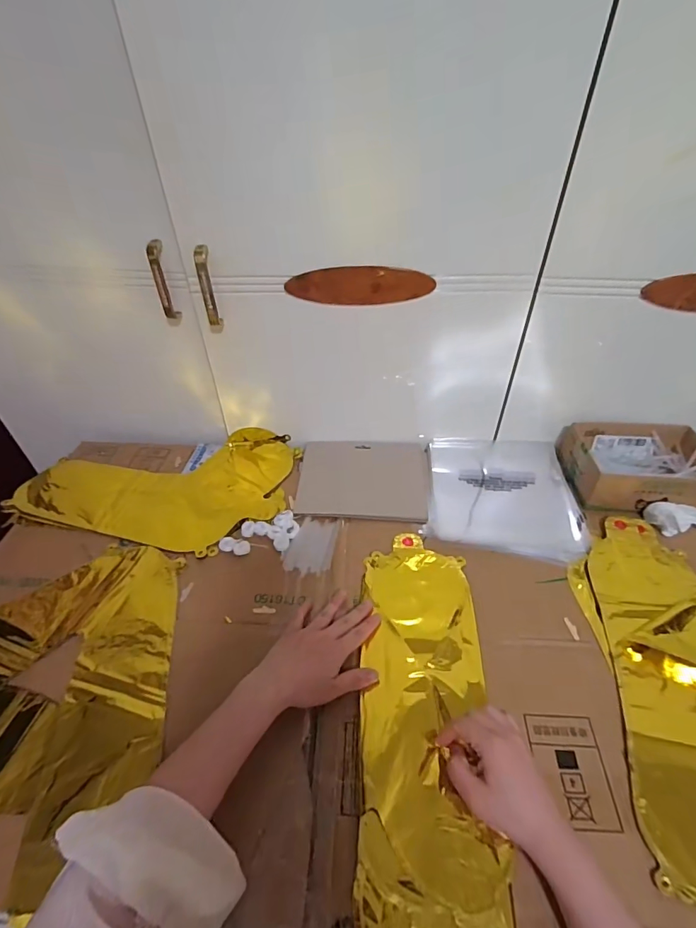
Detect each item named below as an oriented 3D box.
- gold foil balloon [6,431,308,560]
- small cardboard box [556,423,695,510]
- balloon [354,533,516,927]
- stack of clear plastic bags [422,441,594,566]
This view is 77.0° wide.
[{"bbox_3d":[-0.292,0.024,0.682,0.396,0.007,0.248,4,42,6],"label":"gold foil balloon"},{"bbox_3d":[0.428,0.002,0.651,0.187,0.063,0.130,4,42,6],"label":"small cardboard box"},{"bbox_3d":[0.079,0.253,0.449,0.128,0.013,0.416,2,44,3],"label":"balloon"},{"bbox_3d":[0.230,0.035,0.652,0.217,0.021,0.214,8,43,10],"label":"stack of clear plastic bags"}]

